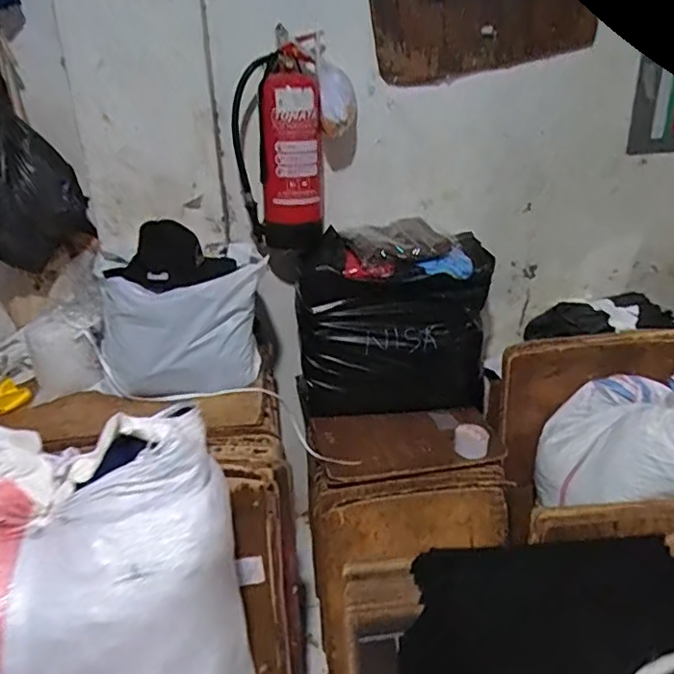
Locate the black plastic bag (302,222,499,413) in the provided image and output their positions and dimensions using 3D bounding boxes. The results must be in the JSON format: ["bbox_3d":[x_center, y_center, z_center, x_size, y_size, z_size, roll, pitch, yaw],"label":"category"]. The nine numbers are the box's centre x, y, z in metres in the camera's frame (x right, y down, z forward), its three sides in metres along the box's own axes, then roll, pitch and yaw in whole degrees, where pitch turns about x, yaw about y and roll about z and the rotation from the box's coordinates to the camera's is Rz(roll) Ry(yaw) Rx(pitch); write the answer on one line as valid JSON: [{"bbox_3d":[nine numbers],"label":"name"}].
[{"bbox_3d":[0.150,-0.042,1.626,0.495,0.482,0.195,-4,23,-5],"label":"black plastic bag"}]

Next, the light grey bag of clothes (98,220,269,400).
[{"bbox_3d":[-0.357,-0.065,1.336,0.333,0.337,0.209,-12,25,-22],"label":"light grey bag of clothes"}]

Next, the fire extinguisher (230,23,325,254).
[{"bbox_3d":[-0.148,-0.480,1.523,0.218,0.524,0.138,-2,23,1],"label":"fire extinguisher"}]

